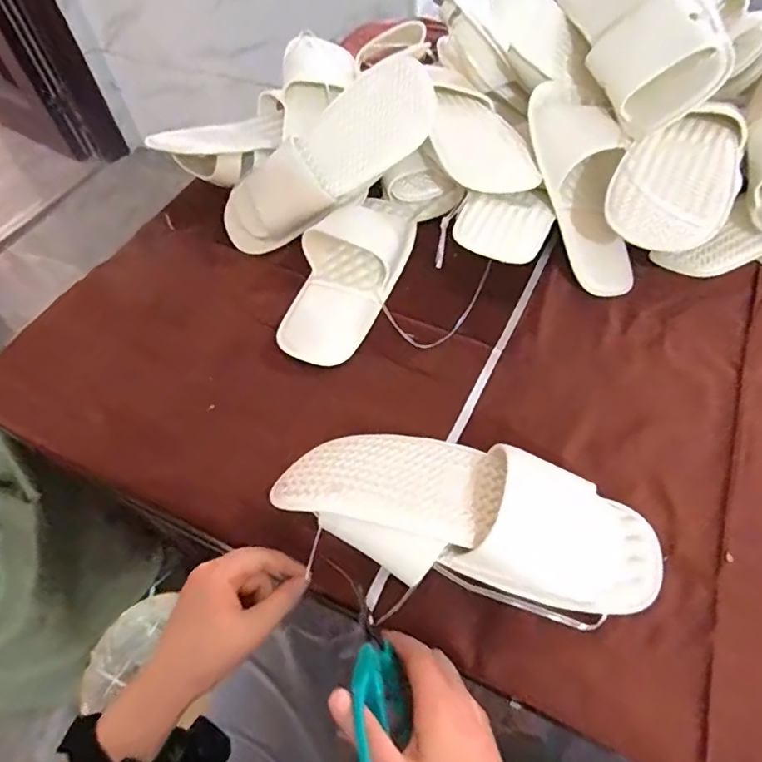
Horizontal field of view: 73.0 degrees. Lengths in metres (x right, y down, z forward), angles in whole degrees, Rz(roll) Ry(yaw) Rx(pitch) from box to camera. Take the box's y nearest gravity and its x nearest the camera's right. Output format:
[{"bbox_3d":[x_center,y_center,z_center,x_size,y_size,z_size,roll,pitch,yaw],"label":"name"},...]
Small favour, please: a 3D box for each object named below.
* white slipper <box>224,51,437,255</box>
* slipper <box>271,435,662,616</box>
[{"bbox_3d":[-0.066,-0.268,0.632,0.299,0.070,0.111,-36,57,8],"label":"white slipper"},{"bbox_3d":[0.068,0.101,0.403,0.286,0.070,0.117,7,56,8],"label":"slipper"}]

